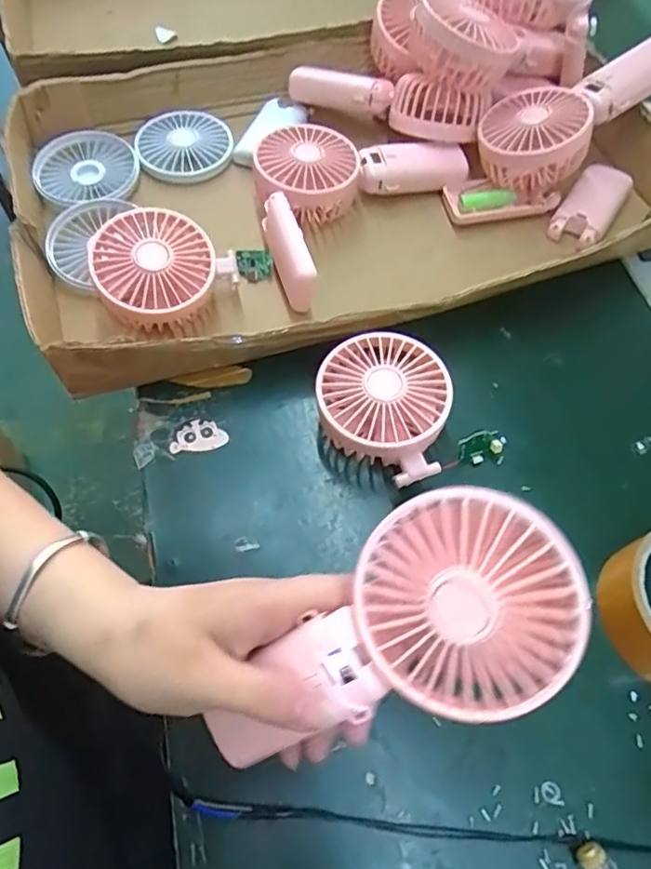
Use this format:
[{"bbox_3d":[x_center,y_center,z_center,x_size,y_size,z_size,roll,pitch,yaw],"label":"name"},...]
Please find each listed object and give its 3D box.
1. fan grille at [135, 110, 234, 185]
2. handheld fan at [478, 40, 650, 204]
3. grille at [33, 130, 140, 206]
[{"bbox_3d":[-0.129,-0.264,0.526,0.084,0.013,0.077,-12,75,-13],"label":"fan grille"},{"bbox_3d":[0.213,-0.271,0.489,0.178,0.057,0.085,-34,66,-1],"label":"handheld fan"},{"bbox_3d":[-0.210,-0.233,0.504,0.086,0.017,0.085,0,62,0],"label":"grille"}]

